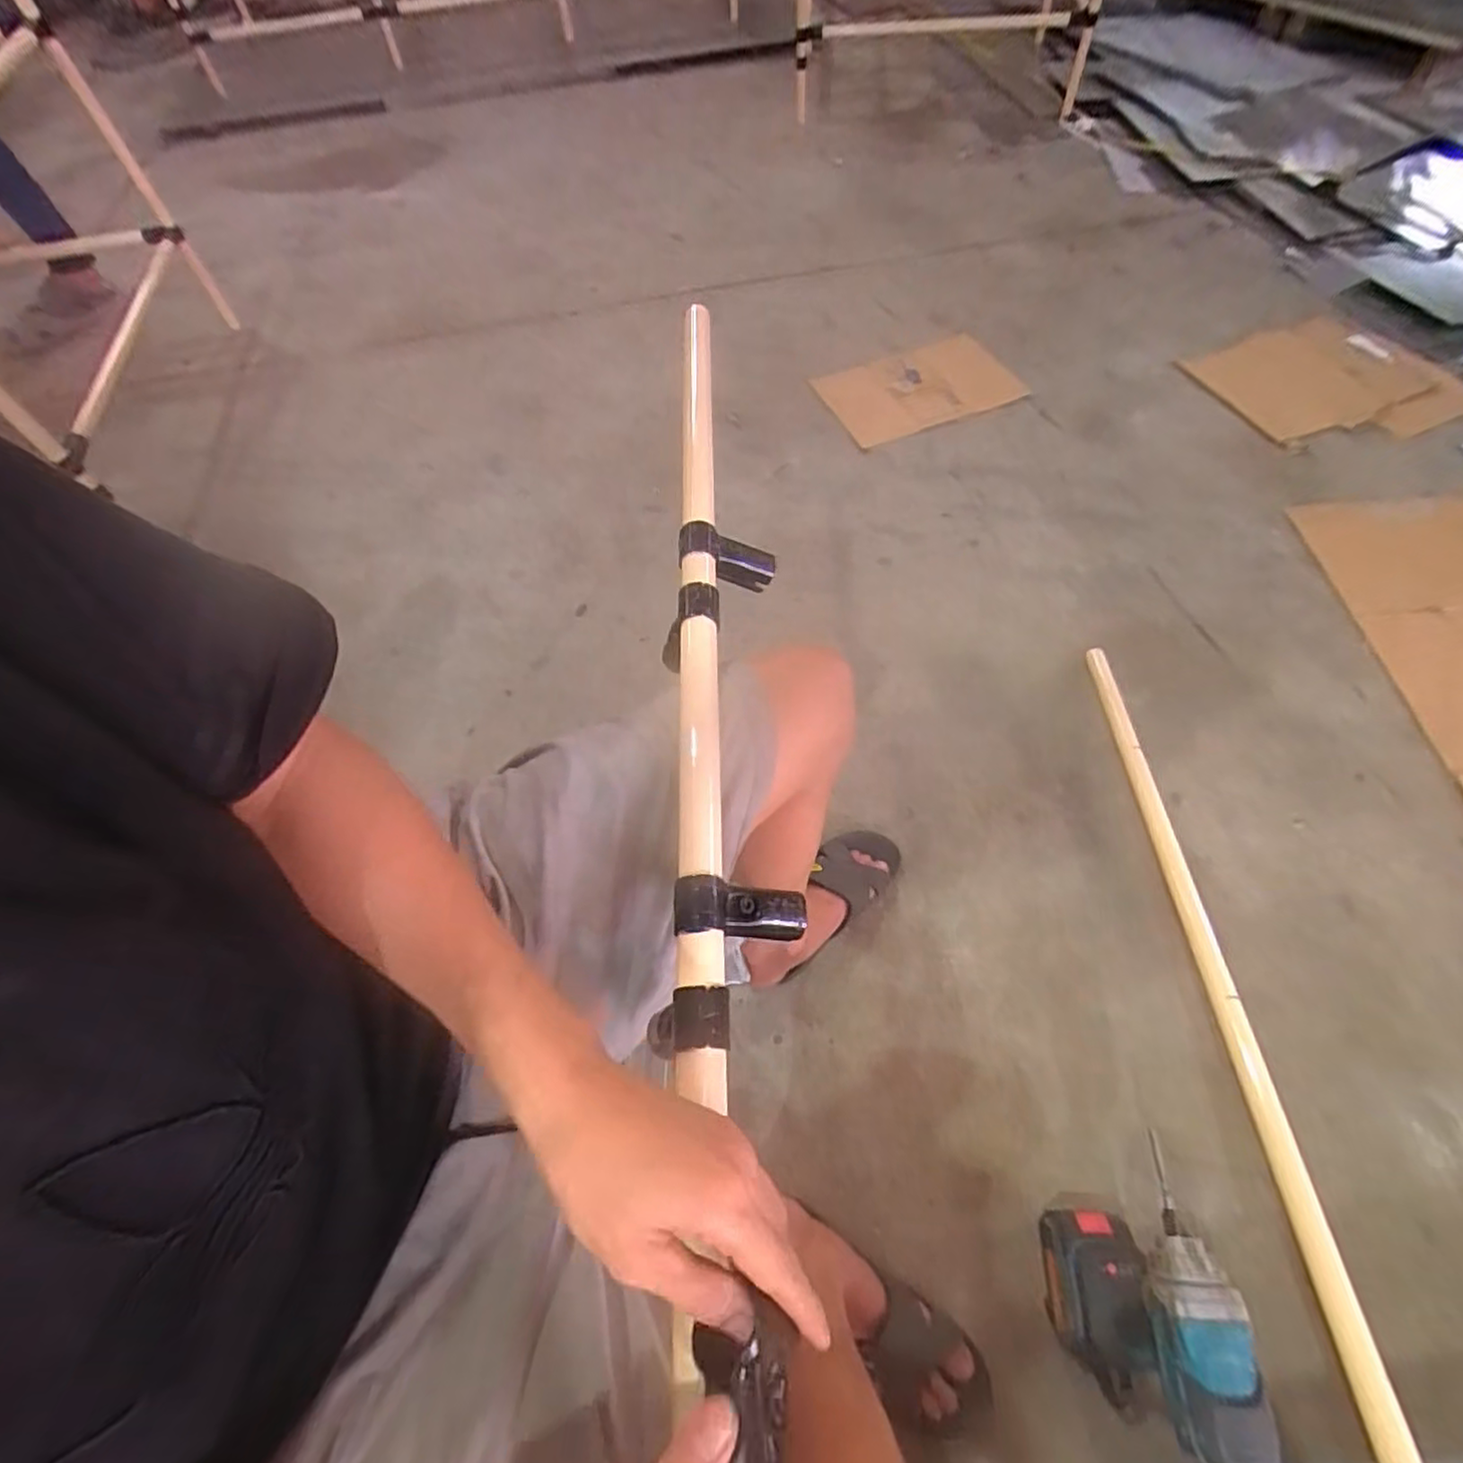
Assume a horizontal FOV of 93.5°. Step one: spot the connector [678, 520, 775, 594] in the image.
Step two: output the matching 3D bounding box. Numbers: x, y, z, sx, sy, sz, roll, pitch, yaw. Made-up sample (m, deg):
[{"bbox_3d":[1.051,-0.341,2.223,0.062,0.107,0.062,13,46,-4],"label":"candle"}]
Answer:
[{"bbox_3d":[-0.005,-0.143,0.571,0.083,0.029,0.040,23,56,-18],"label":"connector"}]

